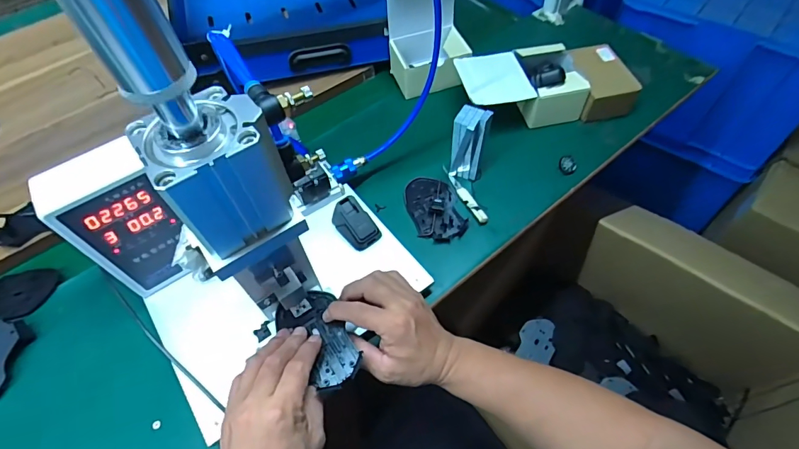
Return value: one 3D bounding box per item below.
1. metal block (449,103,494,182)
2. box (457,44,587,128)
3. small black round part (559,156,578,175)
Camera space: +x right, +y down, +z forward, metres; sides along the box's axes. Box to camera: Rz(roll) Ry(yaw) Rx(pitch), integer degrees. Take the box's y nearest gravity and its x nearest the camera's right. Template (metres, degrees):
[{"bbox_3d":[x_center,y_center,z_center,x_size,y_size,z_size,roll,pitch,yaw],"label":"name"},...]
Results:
[{"bbox_3d":[0.100,-0.114,0.604,0.044,0.107,0.050,18,59,15],"label":"metal block"},{"bbox_3d":[0.190,-0.221,0.685,0.181,0.084,0.116,-11,56,-4],"label":"box"},{"bbox_3d":[0.254,-0.089,0.637,0.027,0.021,0.024,24,62,18],"label":"small black round part"}]

